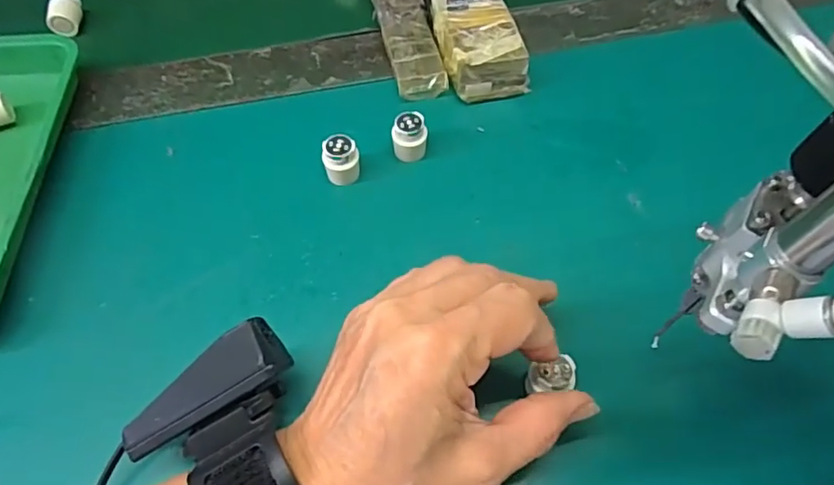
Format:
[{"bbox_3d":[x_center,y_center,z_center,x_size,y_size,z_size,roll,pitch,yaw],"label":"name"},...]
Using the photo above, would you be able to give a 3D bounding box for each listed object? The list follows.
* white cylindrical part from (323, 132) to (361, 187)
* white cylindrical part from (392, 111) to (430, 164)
[{"bbox_3d":[-0.045,-0.048,0.334,0.020,0.031,0.017,-4,59,-3],"label":"white cylindrical part"},{"bbox_3d":[-0.004,-0.064,0.343,0.021,0.030,0.018,0,59,0],"label":"white cylindrical part"}]

